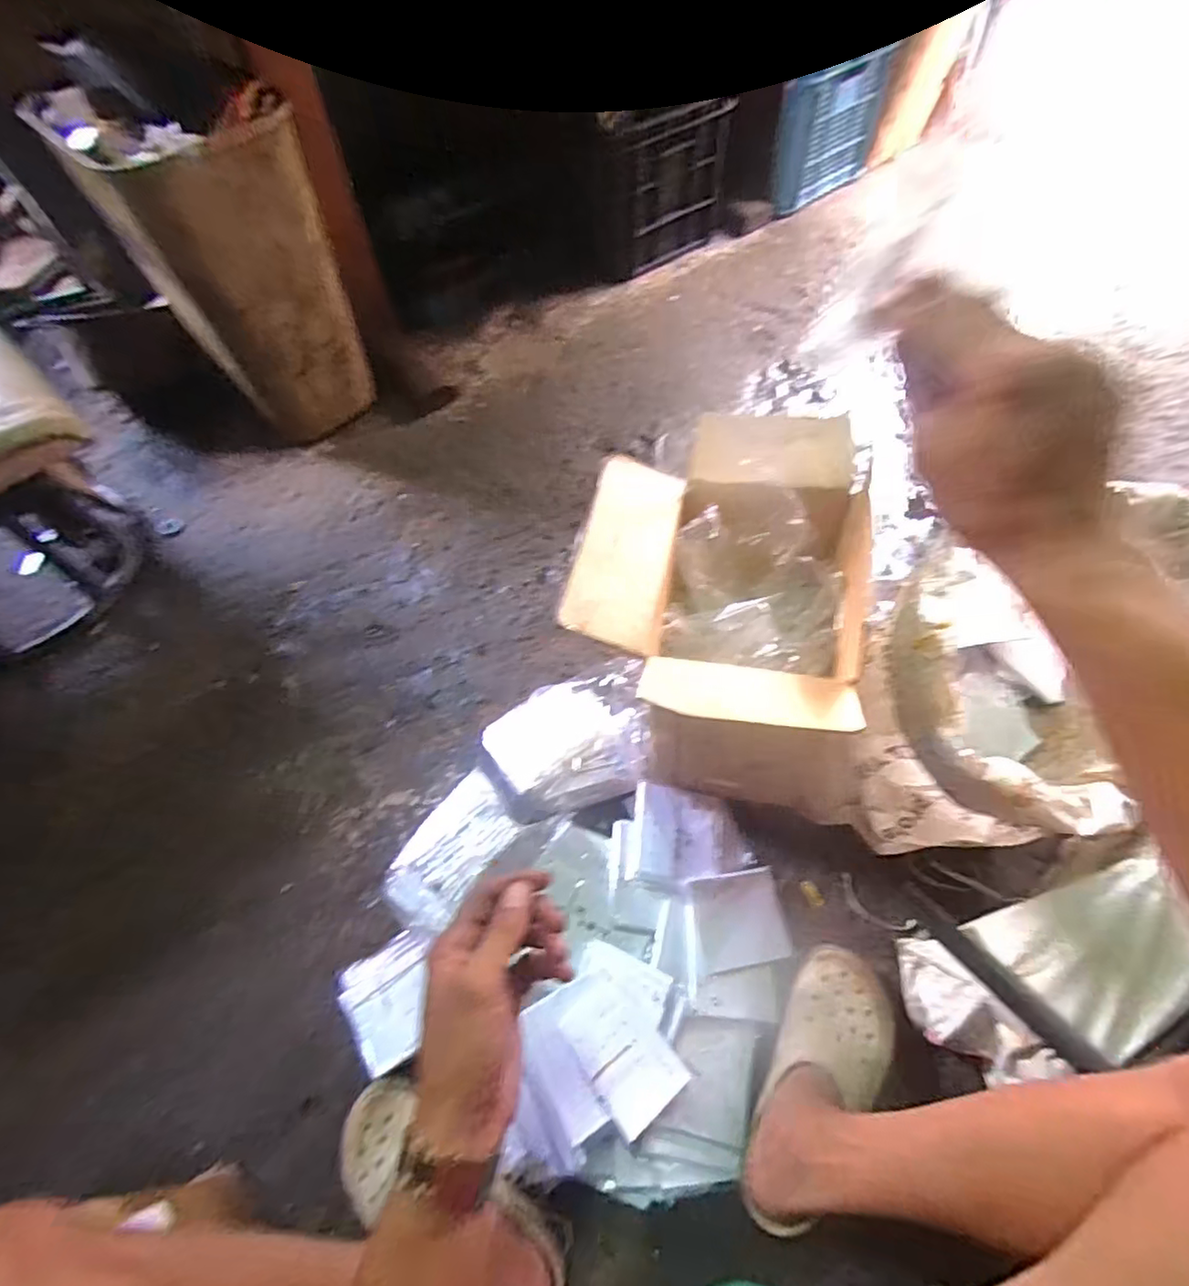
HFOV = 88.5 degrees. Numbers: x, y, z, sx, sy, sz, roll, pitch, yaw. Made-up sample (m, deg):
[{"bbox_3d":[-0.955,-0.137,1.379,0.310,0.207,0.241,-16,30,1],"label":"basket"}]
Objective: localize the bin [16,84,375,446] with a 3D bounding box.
[{"bbox_3d":[-0.571,-0.591,1.032,0.271,0.495,0.241,-39,64,-17],"label":"bin"}]

